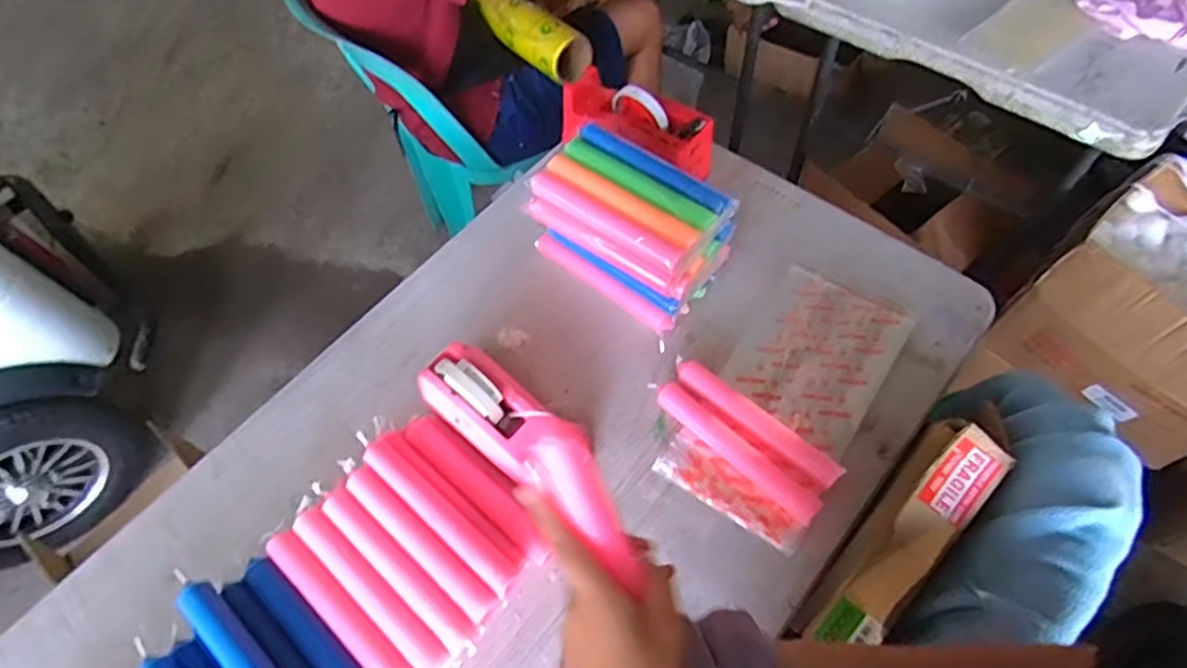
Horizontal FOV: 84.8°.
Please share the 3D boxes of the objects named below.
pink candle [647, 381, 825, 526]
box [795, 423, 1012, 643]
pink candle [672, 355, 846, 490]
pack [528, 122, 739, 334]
[{"bbox_3d":[0.143,0.116,0.673,0.203,0.021,0.028,40,71,22],"label":"pink candle"},{"bbox_3d":[0.302,0.194,0.628,0.078,0.041,0.245,39,88,21],"label":"box"},{"bbox_3d":[0.169,0.089,0.685,0.197,0.028,0.031,38,71,21],"label":"pink candle"},{"bbox_3d":[0.041,-0.122,0.751,0.202,0.134,0.116,35,69,20],"label":"pack"}]

